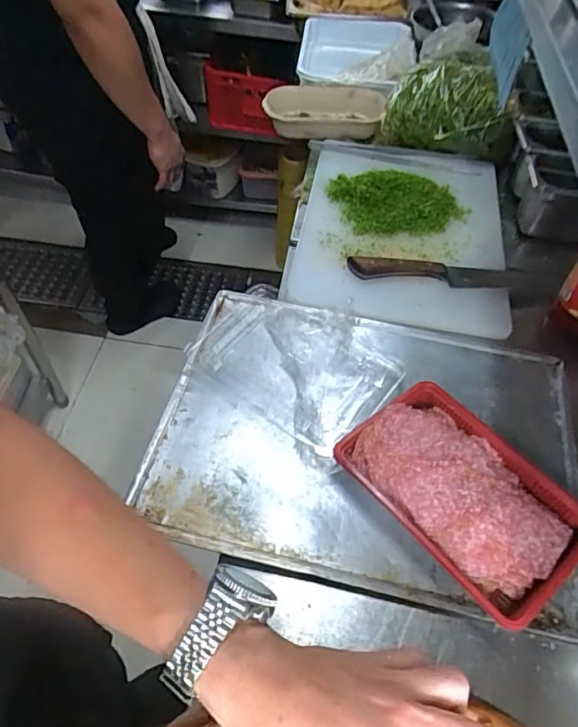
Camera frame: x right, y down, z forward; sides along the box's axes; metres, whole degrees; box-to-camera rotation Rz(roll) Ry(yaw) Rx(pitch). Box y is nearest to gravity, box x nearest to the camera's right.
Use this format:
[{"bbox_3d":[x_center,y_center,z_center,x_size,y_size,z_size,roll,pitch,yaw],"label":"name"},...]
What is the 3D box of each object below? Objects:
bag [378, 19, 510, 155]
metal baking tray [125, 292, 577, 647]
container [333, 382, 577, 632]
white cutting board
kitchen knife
[{"bbox_3d":[0.289,-0.494,0.925,0.209,0.104,0.232,14,53,7],"label":"bag"},{"bbox_3d":[0.087,0.078,0.580,0.449,0.024,0.330,12,55,7],"label":"metal baking tray"},{"bbox_3d":[0.178,0.125,0.525,0.159,0.035,0.230,-32,61,-22],"label":"container"},{"bbox_3d":[0.165,-0.210,0.791,0.300,0.027,0.395,8,54,4],"label":"white cutting board"},{"bbox_3d":[0.230,-0.124,0.715,0.292,0.018,0.040,3,54,0],"label":"kitchen knife"}]

